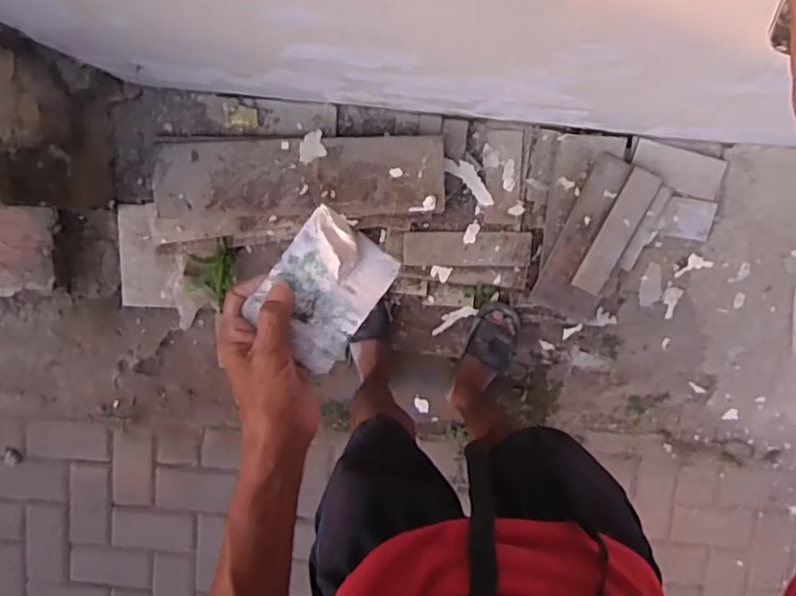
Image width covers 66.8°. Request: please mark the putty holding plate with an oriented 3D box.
[{"bbox_3d":[-0.056,-0.007,0.454,0.078,0.019,0.100,38,98,-4],"label":"putty holding plate"}]

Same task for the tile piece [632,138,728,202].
[{"bbox_3d":[0.592,-0.269,1.276,0.197,0.015,0.086,14,112,-5],"label":"tile piece"}]

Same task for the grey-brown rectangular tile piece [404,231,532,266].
[{"bbox_3d":[0.154,-0.108,1.334,0.279,0.017,0.075,1,99,1],"label":"grey-brown rectangular tile piece"}]

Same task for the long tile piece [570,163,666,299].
[{"bbox_3d":[0.479,-0.143,1.319,0.075,0.021,0.282,26,99,-3],"label":"long tile piece"}]

